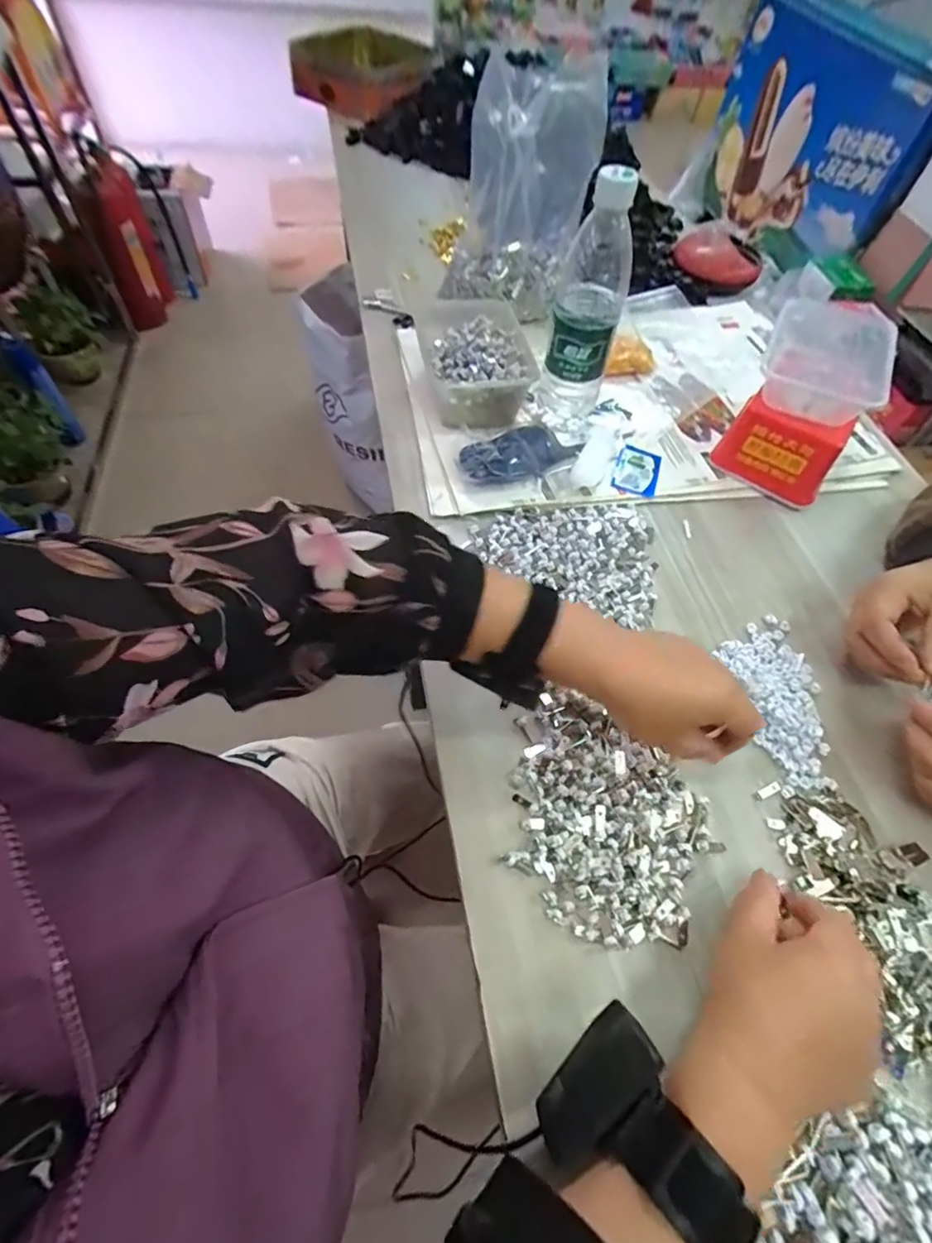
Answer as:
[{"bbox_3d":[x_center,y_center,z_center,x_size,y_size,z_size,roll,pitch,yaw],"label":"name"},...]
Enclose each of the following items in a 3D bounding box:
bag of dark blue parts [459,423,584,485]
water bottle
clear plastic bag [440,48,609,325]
[{"bbox_3d":[0.053,-0.178,0.556,0.138,0.030,0.062,-35,66,-23],"label":"bag of dark blue parts"},{"bbox_3d":[0.112,-0.279,0.511,0.063,0.223,0.060,12,57,3],"label":"water bottle"},{"bbox_3d":[0.064,-0.475,0.605,0.147,0.223,0.071,-2,64,-18],"label":"clear plastic bag"}]

